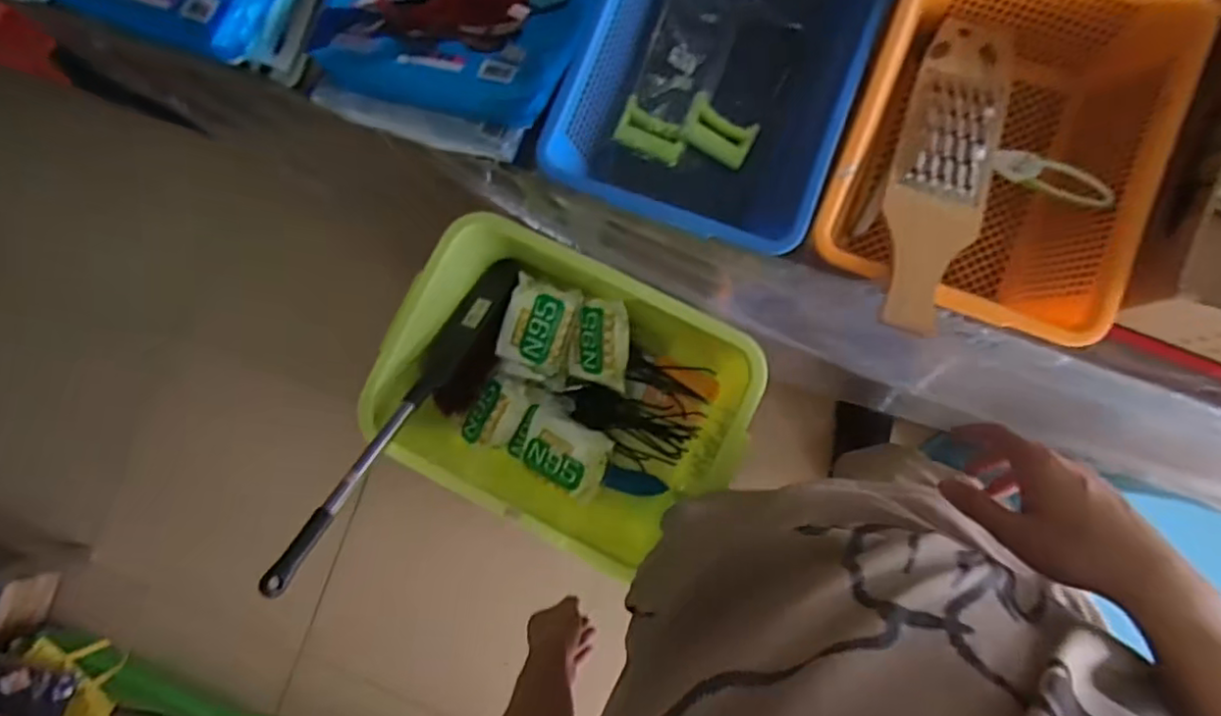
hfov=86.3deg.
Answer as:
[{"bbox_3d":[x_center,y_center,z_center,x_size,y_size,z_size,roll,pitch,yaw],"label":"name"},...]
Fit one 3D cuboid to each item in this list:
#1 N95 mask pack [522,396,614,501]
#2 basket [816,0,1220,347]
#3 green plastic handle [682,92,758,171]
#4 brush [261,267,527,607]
[{"bbox_3d":[-0.072,0.150,1.081,0.152,0.087,0.126,26,89,7],"label":"N95 mask pack"},{"bbox_3d":[0.399,-0.222,0.701,0.290,0.145,0.371,22,88,7],"label":"basket"},{"bbox_3d":[0.126,-0.265,0.763,0.086,0.023,0.054,30,102,-8],"label":"green plastic handle"},{"bbox_3d":[-0.288,0.084,0.965,0.086,0.124,0.588,26,53,7],"label":"brush"}]

